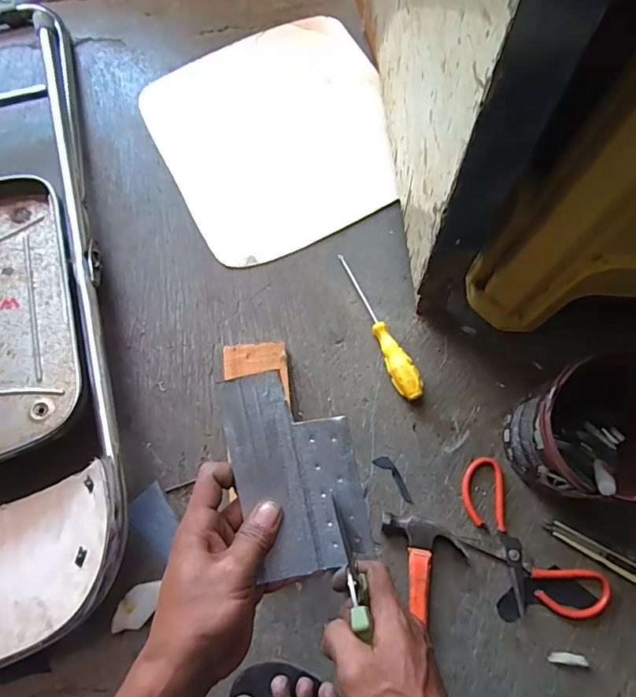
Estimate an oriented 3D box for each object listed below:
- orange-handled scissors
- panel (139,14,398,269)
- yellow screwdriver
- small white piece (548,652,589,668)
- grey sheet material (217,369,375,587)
[{"bbox_3d":[0.231,0.228,0.540,0.093,0.008,0.199,-39,76,-9],"label":"orange-handled scissors"},{"bbox_3d":[-0.060,-0.334,0.717,0.341,0.015,0.382,-25,74,-5],"label":"panel"},{"bbox_3d":[0.073,-0.031,0.618,0.032,0.028,0.219,-27,75,-6],"label":"yellow screwdriver"},{"bbox_3d":[0.271,0.336,0.509,0.043,0.006,0.012,6,74,4],"label":"small white piece"},{"bbox_3d":[-0.016,0.092,0.355,0.090,0.010,0.150,-12,90,-1],"label":"grey sheet material"}]

